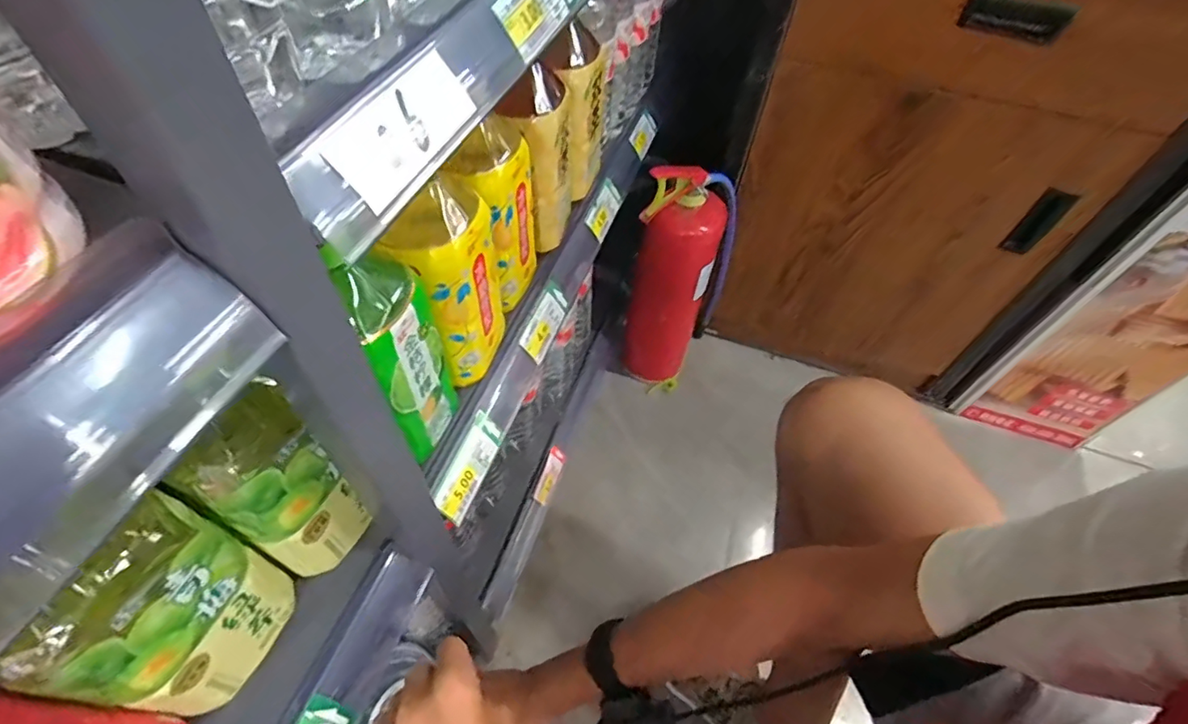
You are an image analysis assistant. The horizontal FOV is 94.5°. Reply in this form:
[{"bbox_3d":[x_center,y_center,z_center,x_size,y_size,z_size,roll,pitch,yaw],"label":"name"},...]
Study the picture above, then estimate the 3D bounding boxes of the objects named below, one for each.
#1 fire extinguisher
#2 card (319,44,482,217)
[{"bbox_3d":[0.144,-0.128,0.976,0.159,0.473,0.173,15,54,8],"label":"fire extinguisher"},{"bbox_3d":[-0.086,-0.109,0.255,0.004,0.033,0.095,-10,44,37],"label":"card"}]

